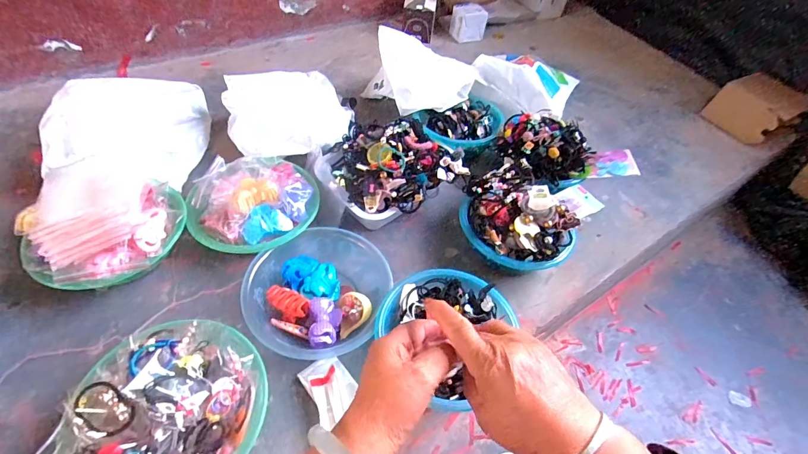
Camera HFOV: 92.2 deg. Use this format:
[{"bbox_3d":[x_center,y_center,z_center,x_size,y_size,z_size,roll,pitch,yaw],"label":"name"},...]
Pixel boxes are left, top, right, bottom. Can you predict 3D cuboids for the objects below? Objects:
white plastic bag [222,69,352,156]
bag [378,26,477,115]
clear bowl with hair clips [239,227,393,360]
[{"bbox_3d":[-0.263,-0.265,0.908,0.283,0.080,0.258,-10,52,-14],"label":"white plastic bag"},{"bbox_3d":[0.071,-0.399,0.977,0.242,0.124,0.191,-23,57,-23],"label":"bag"},{"bbox_3d":[-0.145,0.115,0.669,0.228,0.075,0.212,3,50,-4],"label":"clear bowl with hair clips"}]

